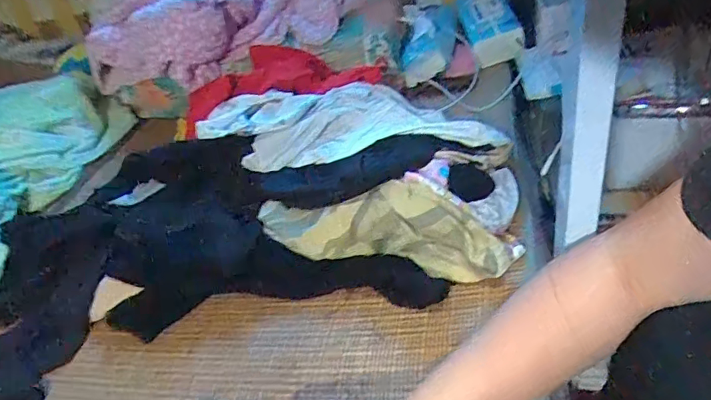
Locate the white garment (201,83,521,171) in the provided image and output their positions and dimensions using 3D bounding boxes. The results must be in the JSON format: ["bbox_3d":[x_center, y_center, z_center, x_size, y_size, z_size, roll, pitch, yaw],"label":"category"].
[{"bbox_3d":[-0.016,-0.111,0.735,0.436,0.056,0.157,-5,37,9],"label":"white garment"}]

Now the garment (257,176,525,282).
[{"bbox_3d":[0.021,0.028,0.586,0.321,0.075,0.072,5,39,22],"label":"garment"}]

